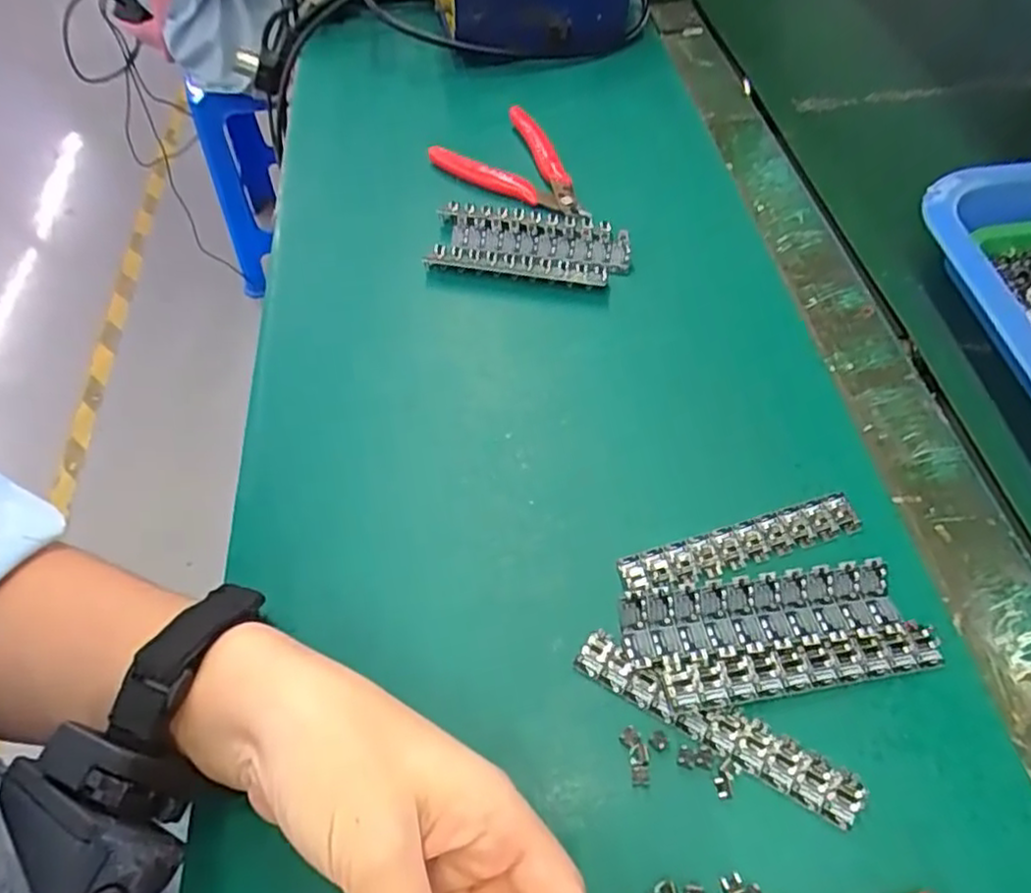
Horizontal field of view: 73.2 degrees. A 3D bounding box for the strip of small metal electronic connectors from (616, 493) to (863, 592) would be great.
[{"bbox_3d":[0.098,0.042,0.300,0.107,0.008,0.022,-15,55,-8],"label":"strip of small metal electronic connectors"}]

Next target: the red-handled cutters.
[{"bbox_3d":[0.003,-0.185,0.460,0.070,0.011,0.118,-30,58,-17],"label":"red-handled cutters"}]

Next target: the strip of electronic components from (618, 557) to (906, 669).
[{"bbox_3d":[0.098,0.066,0.280,0.108,0.012,0.029,-9,54,-3],"label":"strip of electronic components"}]

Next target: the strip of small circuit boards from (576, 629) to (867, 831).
[{"bbox_3d":[0.074,0.103,0.260,0.109,0.004,0.018,26,59,20],"label":"strip of small circuit boards"}]

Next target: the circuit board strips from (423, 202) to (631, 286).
[{"bbox_3d":[0.008,-0.123,0.421,0.119,0.016,0.055,14,56,13],"label":"circuit board strips"}]

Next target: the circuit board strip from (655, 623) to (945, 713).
[{"bbox_3d":[0.111,0.084,0.269,0.109,0.004,0.021,-7,69,-5],"label":"circuit board strip"}]

